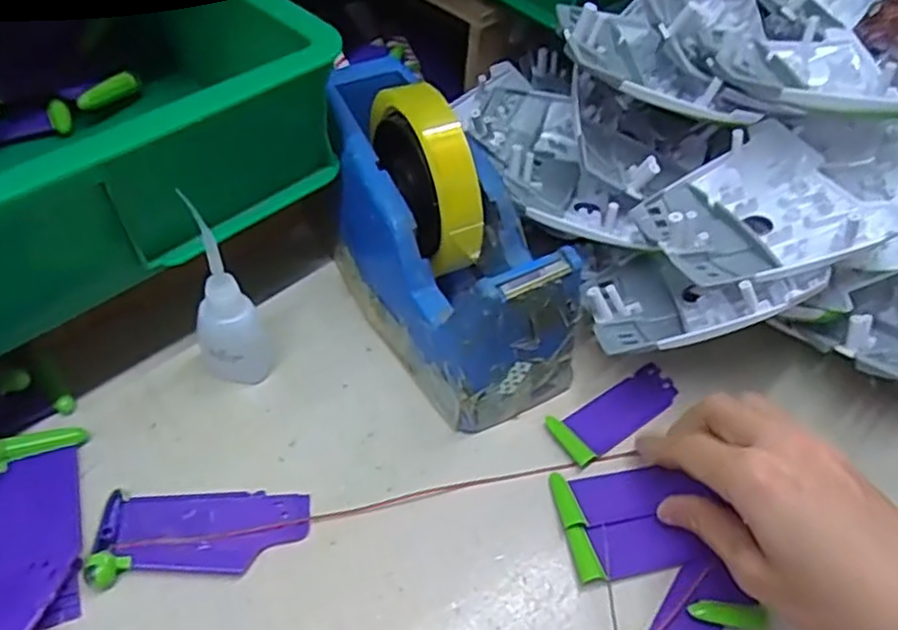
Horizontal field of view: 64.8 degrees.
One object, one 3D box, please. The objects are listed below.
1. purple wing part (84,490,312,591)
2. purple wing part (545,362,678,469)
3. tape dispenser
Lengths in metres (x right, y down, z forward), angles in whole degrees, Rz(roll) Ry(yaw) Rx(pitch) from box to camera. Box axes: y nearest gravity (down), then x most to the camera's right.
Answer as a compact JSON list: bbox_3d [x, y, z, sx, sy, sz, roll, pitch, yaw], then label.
[{"bbox_3d":[-0.108,0.097,0.313,0.088,0.007,0.040,1,50,-5],"label":"purple wing part"},{"bbox_3d":[0.090,0.051,0.375,0.077,0.004,0.029,-25,57,-24],"label":"purple wing part"},{"bbox_3d":[-0.011,-0.048,0.376,0.075,0.117,0.191,-24,57,-23],"label":"tape dispenser"}]

